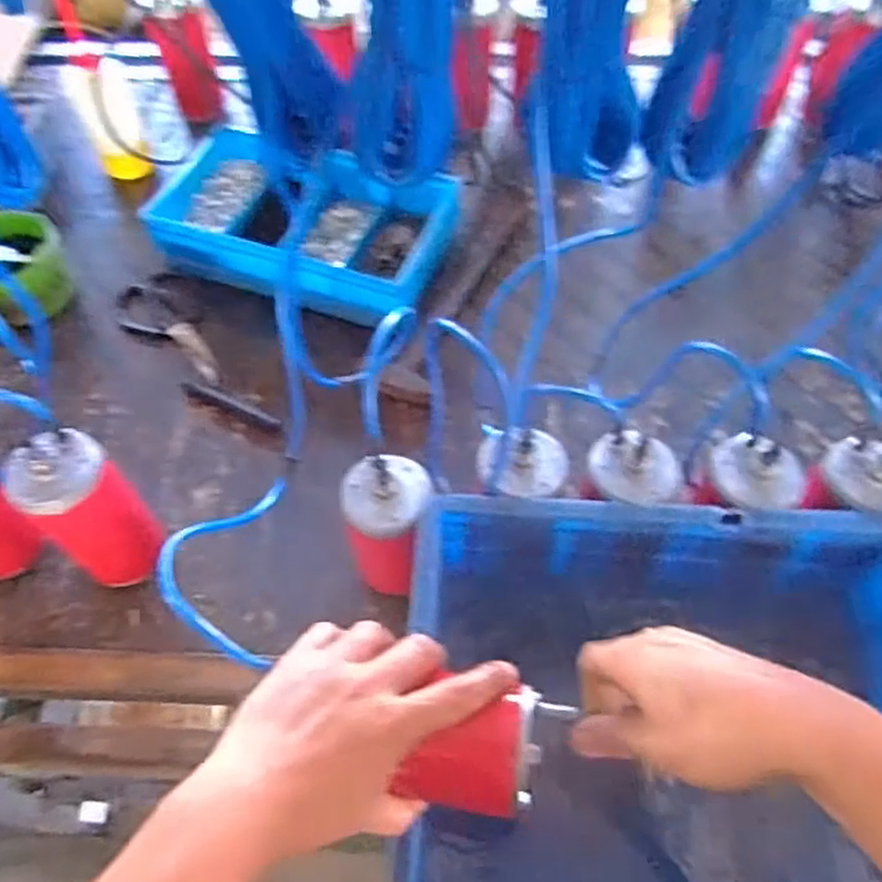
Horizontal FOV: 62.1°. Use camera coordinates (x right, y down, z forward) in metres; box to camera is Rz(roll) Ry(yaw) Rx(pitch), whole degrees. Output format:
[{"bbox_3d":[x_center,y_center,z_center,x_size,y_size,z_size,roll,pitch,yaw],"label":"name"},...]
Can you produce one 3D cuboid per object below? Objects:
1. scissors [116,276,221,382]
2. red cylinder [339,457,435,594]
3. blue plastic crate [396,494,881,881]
[{"bbox_3d":[-0.335,-0.130,0.891,0.101,0.023,0.207,-16,52,-12],"label":"scissors"},{"bbox_3d":[-0.046,0.073,0.646,0.073,0.129,0.075,-1,58,1],"label":"red cylinder"},{"bbox_3d":[0.176,0.210,0.568,0.406,0.135,0.303,3,58,3],"label":"blue plastic crate"}]

